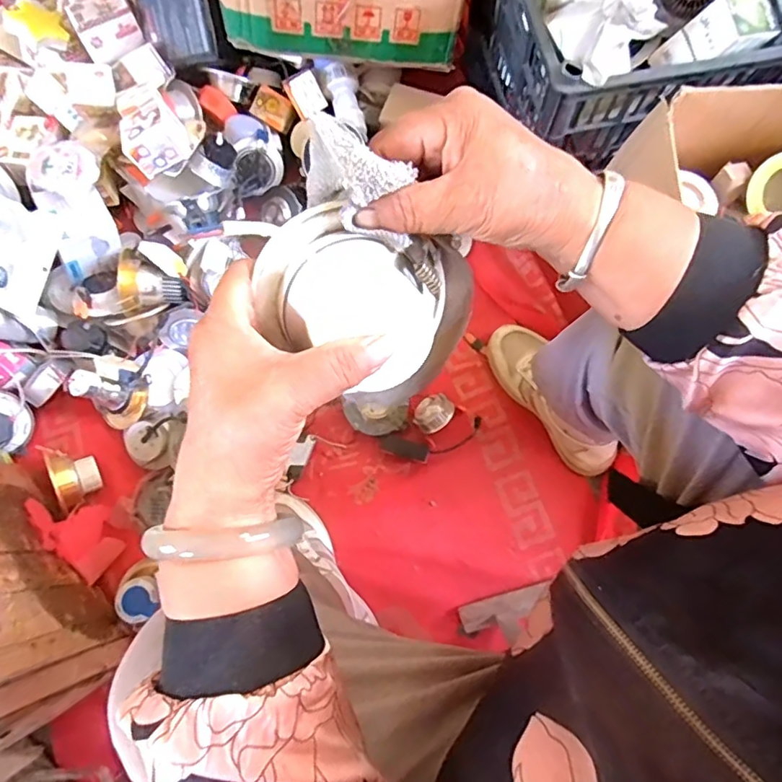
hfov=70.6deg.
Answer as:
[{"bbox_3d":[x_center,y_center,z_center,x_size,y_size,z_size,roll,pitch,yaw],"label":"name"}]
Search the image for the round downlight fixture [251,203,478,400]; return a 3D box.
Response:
[{"bbox_3d":[-0.010,-0.050,0.298,0.096,0.070,0.094,37,80,9],"label":"round downlight fixture"}]

